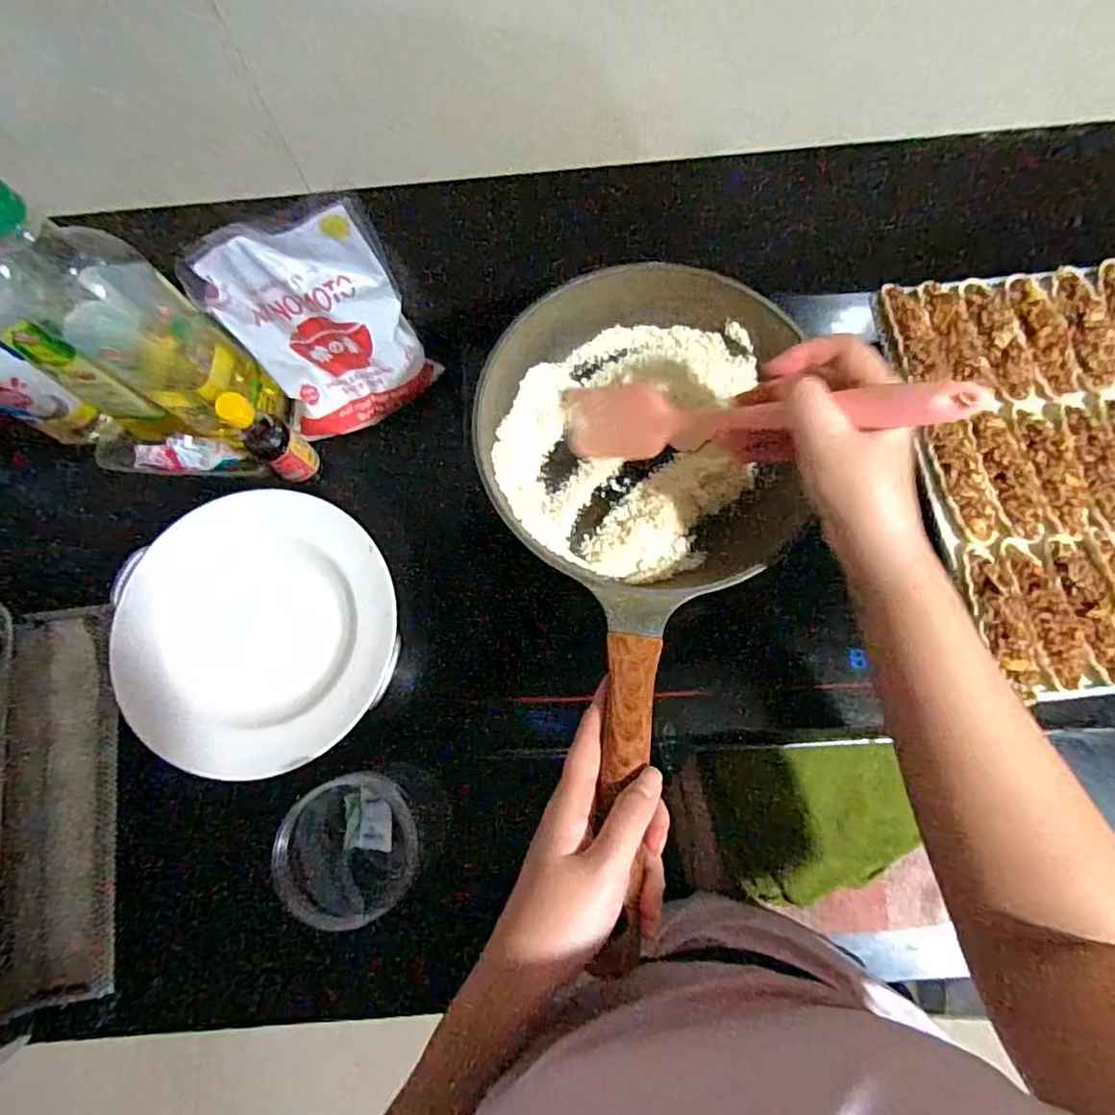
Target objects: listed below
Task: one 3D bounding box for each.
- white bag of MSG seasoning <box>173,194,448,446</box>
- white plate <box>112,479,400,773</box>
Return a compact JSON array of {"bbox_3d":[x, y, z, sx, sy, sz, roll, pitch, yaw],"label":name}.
[{"bbox_3d":[-0.203,-0.197,0.543,0.144,0.190,0.029,-19,54,2],"label":"white bag of MSG seasoning"},{"bbox_3d":[-0.231,0.051,0.474,0.211,0.039,0.200,0,75,2],"label":"white plate"}]

